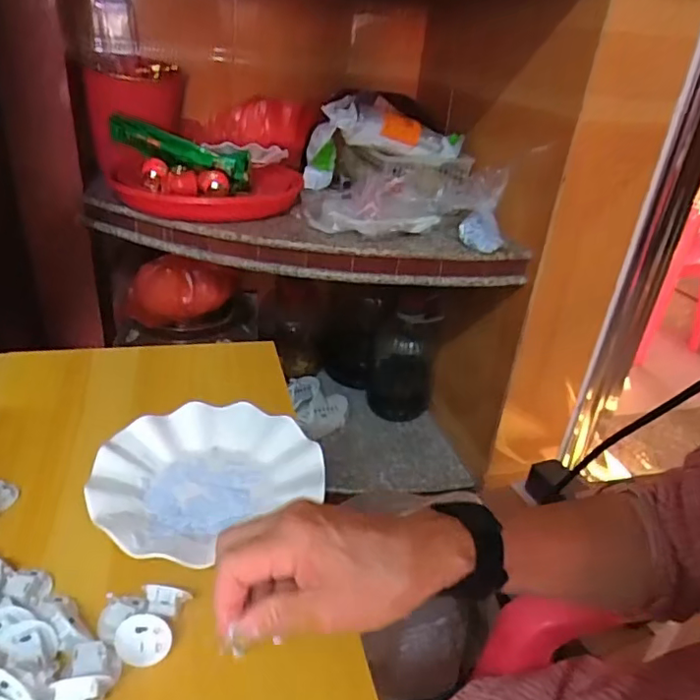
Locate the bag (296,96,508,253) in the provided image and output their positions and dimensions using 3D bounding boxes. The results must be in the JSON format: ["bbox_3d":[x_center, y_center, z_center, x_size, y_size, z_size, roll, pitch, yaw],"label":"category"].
[{"bbox_3d":[0.076,-0.348,1.071,0.308,0.175,0.428,0,30,-10],"label":"bag"}]

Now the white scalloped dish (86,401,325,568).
[{"bbox_3d":[-0.123,0.102,0.481,0.175,0.024,0.162,5,29,-3],"label":"white scalloped dish"}]

